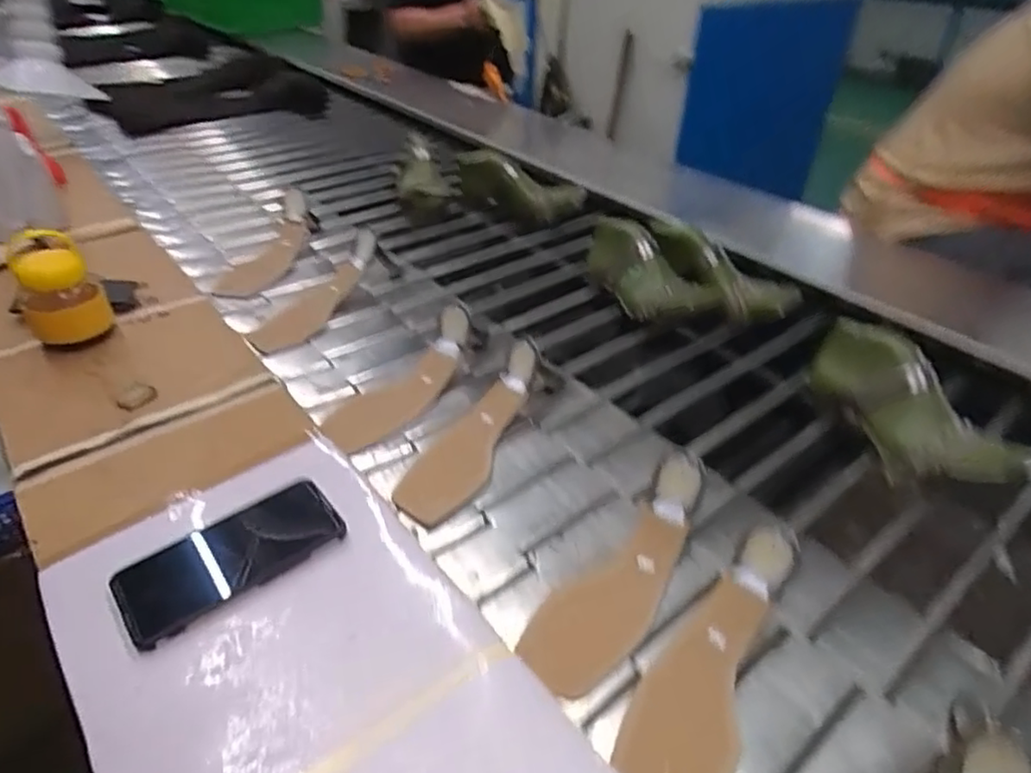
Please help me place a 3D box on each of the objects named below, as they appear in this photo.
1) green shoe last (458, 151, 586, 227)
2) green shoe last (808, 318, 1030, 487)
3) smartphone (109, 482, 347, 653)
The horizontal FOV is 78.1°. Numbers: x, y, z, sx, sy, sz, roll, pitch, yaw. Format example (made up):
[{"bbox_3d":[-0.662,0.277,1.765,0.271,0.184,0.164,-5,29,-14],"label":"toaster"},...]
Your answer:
[{"bbox_3d":[0.005,-0.351,1.129,0.222,0.092,0.057,21,44,6],"label":"green shoe last"},{"bbox_3d":[0.430,0.022,0.700,0.131,0.100,0.227,3,39,-1],"label":"green shoe last"},{"bbox_3d":[-0.223,0.133,0.504,0.164,0.009,0.074,-26,53,-30],"label":"smartphone"}]

